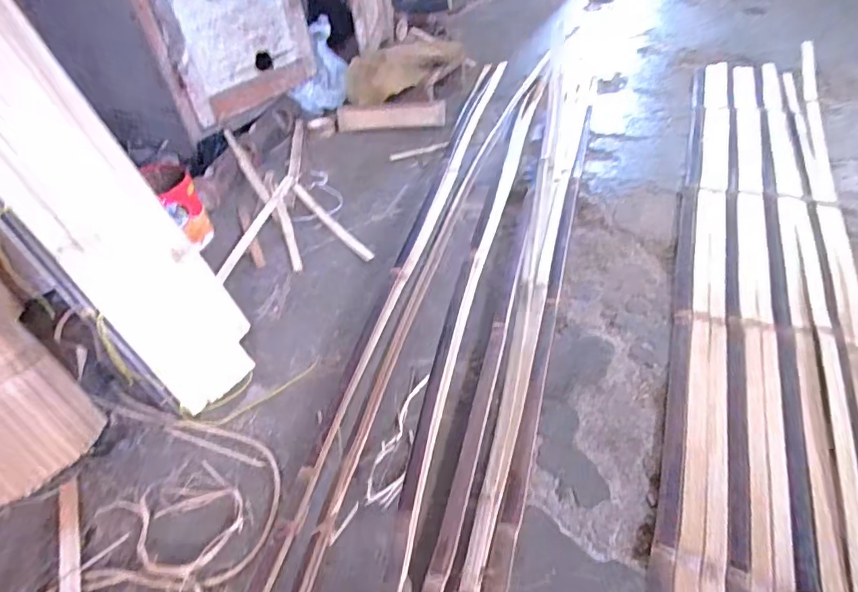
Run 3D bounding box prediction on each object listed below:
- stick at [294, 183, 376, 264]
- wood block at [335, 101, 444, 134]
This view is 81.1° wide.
[{"bbox_3d":[-0.228,-0.174,1.150,0.030,0.022,0.346,-31,49,-23],"label":"stick"},{"bbox_3d":[-0.109,-0.527,1.471,0.315,0.059,0.054,-5,44,3],"label":"wood block"}]

